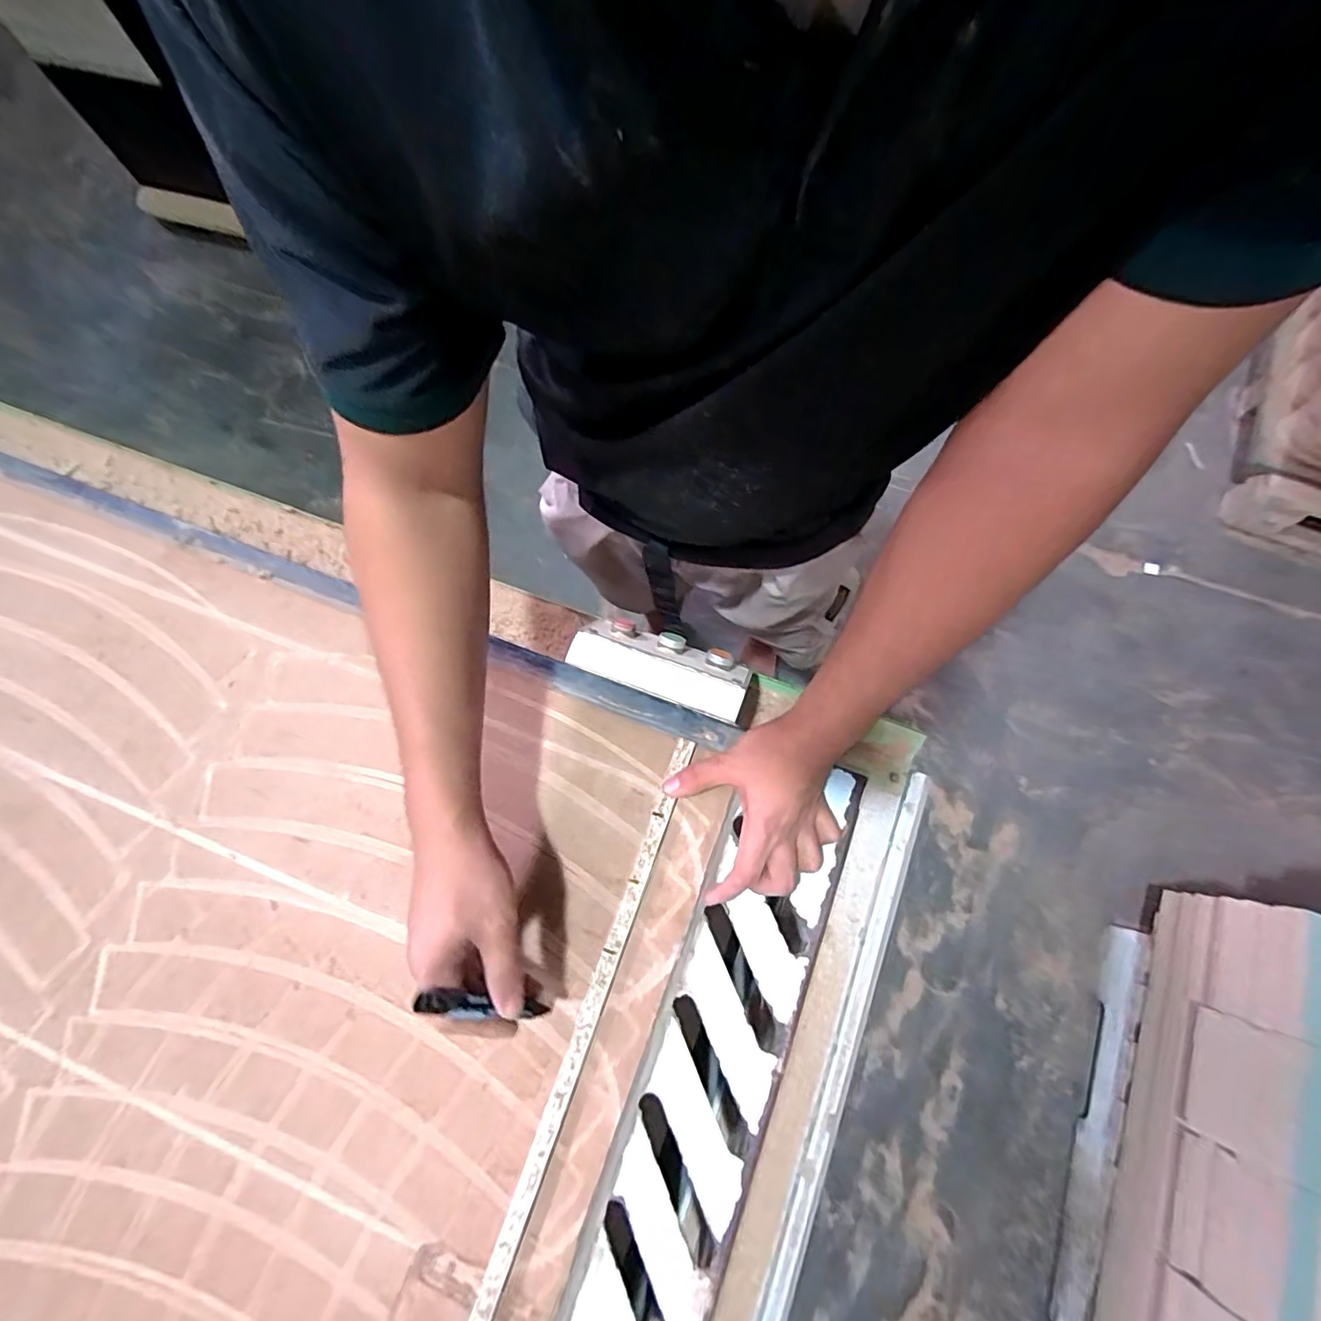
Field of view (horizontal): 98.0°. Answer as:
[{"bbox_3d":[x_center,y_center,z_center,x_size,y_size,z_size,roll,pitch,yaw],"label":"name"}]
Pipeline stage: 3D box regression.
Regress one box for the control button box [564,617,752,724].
[{"bbox_3d":[0.001,0.002,0.606,0.190,0.053,0.081,20,76,6],"label":"control button box"}]

